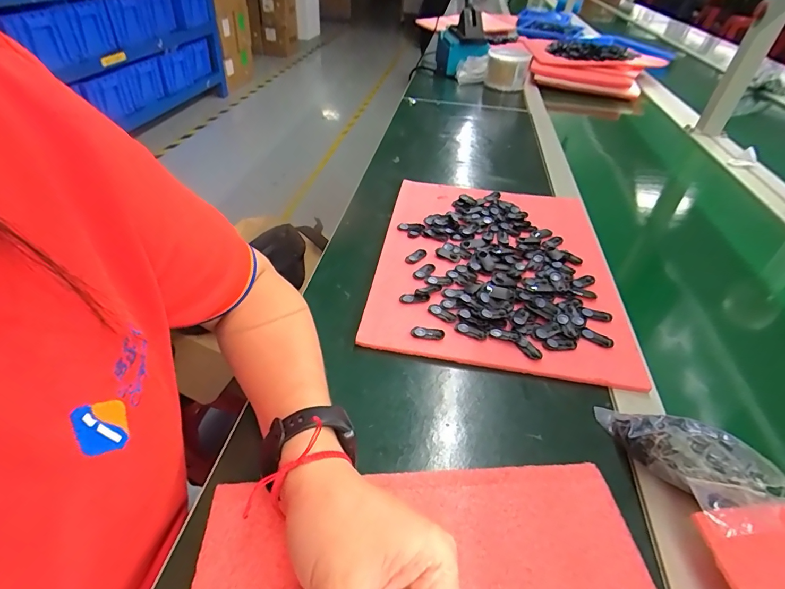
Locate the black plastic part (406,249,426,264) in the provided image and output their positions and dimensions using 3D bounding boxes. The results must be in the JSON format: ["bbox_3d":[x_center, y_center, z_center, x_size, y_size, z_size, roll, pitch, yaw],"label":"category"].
[{"bbox_3d":[0.028,-0.045,0.486,0.015,0.004,0.030,32,49,32],"label":"black plastic part"}]

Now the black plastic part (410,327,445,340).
[{"bbox_3d":[0.033,0.036,0.394,0.032,0.004,0.013,2,41,-2],"label":"black plastic part"}]

